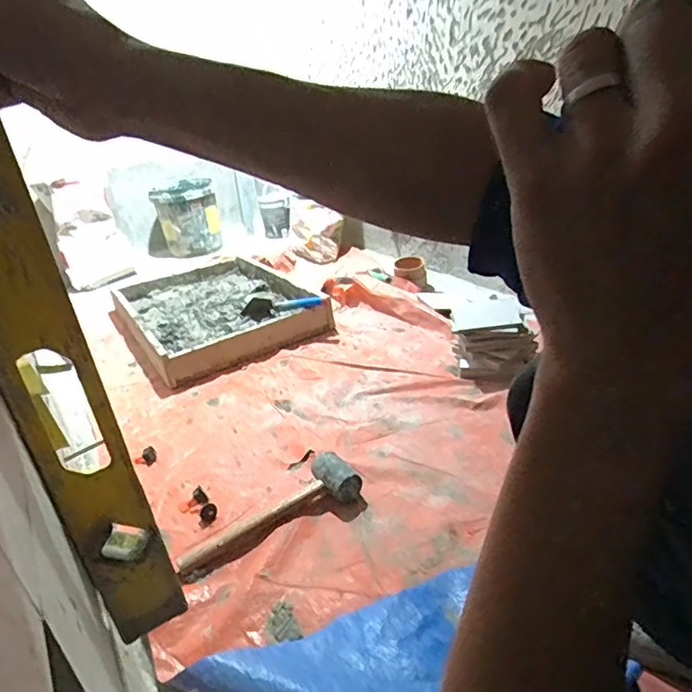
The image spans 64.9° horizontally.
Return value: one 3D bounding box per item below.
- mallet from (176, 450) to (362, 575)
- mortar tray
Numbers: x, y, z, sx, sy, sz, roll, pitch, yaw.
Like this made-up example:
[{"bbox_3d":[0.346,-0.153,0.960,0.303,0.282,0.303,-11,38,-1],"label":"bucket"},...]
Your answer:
[{"bbox_3d":[-0.139,0.287,0.969,0.335,0.061,0.106,-18,27,-21],"label":"mallet"},{"bbox_3d":[-0.473,-0.155,1.875,0.534,0.103,0.849,-21,28,-24],"label":"mortar tray"}]

